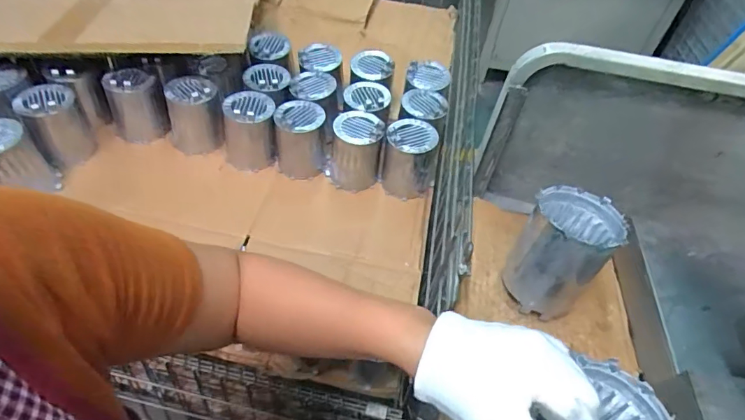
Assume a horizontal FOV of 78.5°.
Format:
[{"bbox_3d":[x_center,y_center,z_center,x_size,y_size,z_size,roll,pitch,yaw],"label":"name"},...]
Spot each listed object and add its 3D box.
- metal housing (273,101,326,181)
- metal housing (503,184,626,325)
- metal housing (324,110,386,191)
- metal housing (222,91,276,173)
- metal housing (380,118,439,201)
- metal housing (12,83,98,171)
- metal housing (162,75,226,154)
[{"bbox_3d":[-0.135,-0.128,0.838,0.083,0.126,0.090,3,49,-4],"label":"metal housing"},{"bbox_3d":[0.213,0.047,0.516,0.093,0.113,0.110,24,51,14],"label":"metal housing"},{"bbox_3d":[-0.035,-0.110,0.823,0.096,0.116,0.094,2,49,-5],"label":"metal housing"},{"bbox_3d":[-0.223,-0.135,0.835,0.093,0.139,0.083,-13,52,-17],"label":"metal housing"},{"bbox_3d":[0.069,-0.085,0.818,0.091,0.122,0.101,13,49,5],"label":"metal housing"},{"bbox_3d":[-0.543,-0.143,0.790,0.088,0.117,0.100,-27,57,-26],"label":"metal housing"},{"bbox_3d":[-0.332,-0.176,0.847,0.098,0.118,0.092,-10,51,-15],"label":"metal housing"}]

